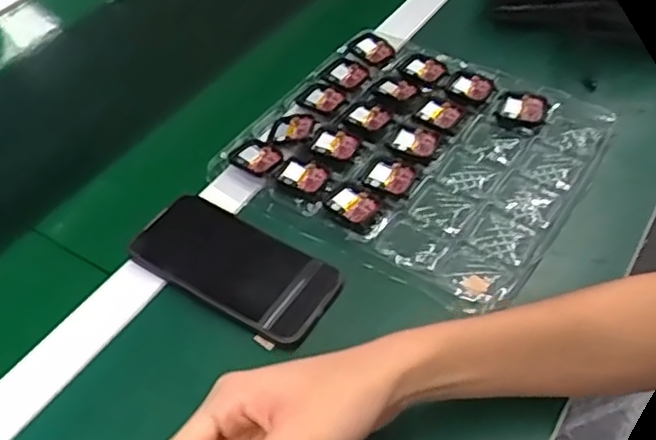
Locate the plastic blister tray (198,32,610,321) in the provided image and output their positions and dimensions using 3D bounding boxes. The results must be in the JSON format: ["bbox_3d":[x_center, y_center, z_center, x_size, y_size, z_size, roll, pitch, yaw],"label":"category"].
[{"bbox_3d":[0.079,-0.067,0.613,0.272,0.026,0.254,27,53,24],"label":"plastic blister tray"}]

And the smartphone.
[{"bbox_3d":[-0.071,0.033,0.533,0.156,0.013,0.081,28,54,18],"label":"smartphone"}]

